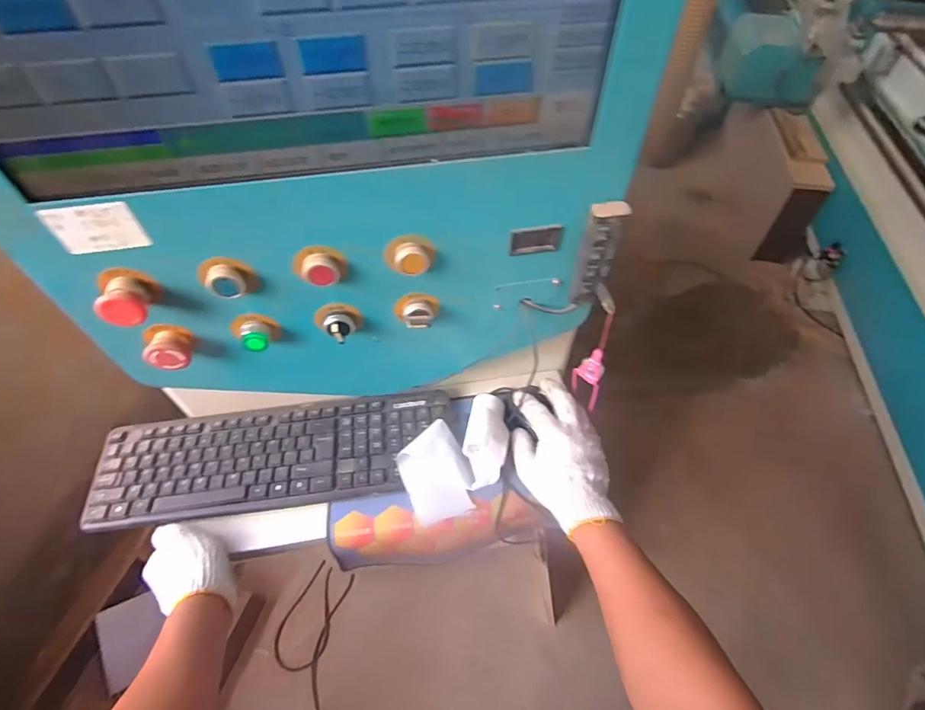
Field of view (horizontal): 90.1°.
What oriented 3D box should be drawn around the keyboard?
[{"bbox_3d":[-0.228,0.122,0.575,0.424,0.019,0.133,-6,53,-4],"label":"keyboard"}]

